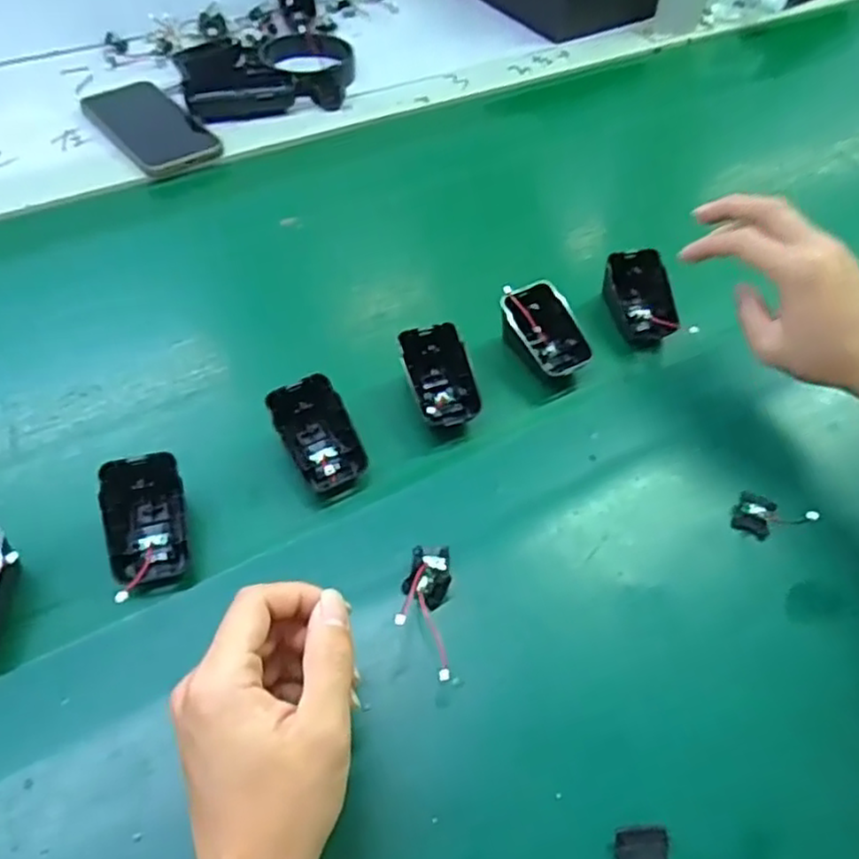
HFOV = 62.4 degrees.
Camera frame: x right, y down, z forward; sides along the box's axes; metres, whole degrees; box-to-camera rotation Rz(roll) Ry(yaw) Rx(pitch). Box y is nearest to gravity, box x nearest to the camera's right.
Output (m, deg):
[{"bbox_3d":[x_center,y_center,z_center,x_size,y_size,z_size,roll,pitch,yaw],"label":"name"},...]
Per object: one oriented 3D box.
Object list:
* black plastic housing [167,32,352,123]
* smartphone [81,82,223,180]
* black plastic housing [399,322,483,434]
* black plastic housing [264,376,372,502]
[{"bbox_3d":[-0.162,-0.368,0.734,0.182,0.034,0.123,-17,55,-17],"label":"black plastic housing"},{"bbox_3d":[-0.271,-0.293,0.684,0.077,0.010,0.167,-31,61,-25],"label":"smartphone"},{"bbox_3d":[0.006,-0.033,0.476,0.045,0.042,0.066,-12,56,-12],"label":"black plastic housing"},{"bbox_3d":[-0.070,0.006,0.446,0.049,0.046,0.066,-20,58,-17],"label":"black plastic housing"}]

